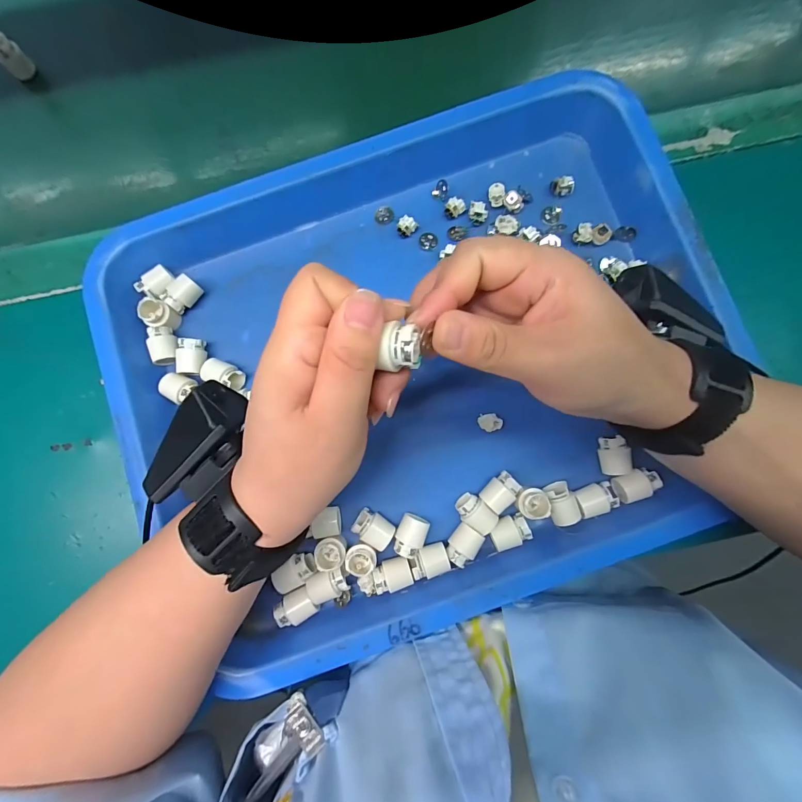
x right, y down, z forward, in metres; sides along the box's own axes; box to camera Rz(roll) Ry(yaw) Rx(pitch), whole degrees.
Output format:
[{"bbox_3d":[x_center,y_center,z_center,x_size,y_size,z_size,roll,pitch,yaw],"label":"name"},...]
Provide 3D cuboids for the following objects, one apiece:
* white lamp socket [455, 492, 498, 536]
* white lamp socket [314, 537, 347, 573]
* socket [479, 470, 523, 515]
[{"bbox_3d":[0.054,0.081,0.272,0.029,0.014,0.019,43,83,6],"label":"white lamp socket"},{"bbox_3d":[-0.050,0.107,0.268,0.021,0.020,0.022,0,81,0],"label":"white lamp socket"},{"bbox_3d":[0.072,0.066,0.273,0.026,0.016,0.020,-42,84,-6],"label":"socket"}]

